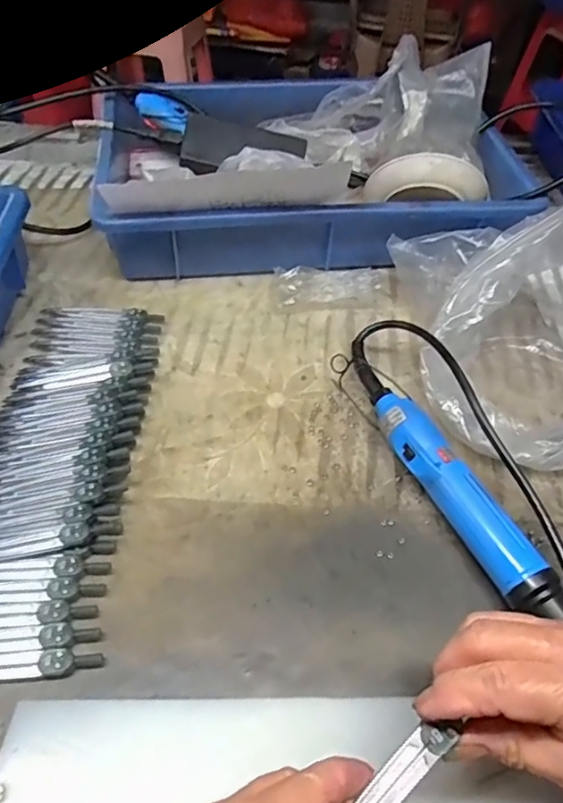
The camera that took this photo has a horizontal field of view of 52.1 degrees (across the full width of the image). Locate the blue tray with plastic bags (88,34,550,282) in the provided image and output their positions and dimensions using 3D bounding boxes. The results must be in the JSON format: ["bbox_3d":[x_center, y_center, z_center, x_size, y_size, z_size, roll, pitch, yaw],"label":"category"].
[{"bbox_3d":[0.028,-0.266,0.609,0.416,0.141,0.261,-5,49,-8],"label":"blue tray with plastic bags"}]

